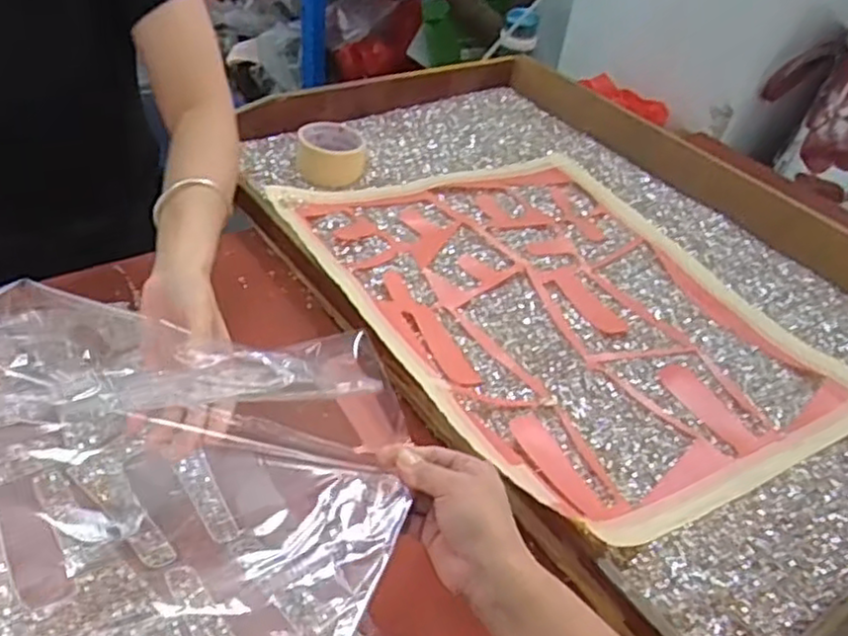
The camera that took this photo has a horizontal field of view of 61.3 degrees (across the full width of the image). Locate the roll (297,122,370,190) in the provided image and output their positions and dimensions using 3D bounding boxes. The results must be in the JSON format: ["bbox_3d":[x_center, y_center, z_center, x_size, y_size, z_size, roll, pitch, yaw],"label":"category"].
[{"bbox_3d":[-0.121,-0.225,0.963,0.094,0.048,0.112,-3,42,-12],"label":"roll"}]

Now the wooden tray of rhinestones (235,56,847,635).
[{"bbox_3d":[0.192,-0.094,0.873,0.650,0.080,0.887,-22,49,-30],"label":"wooden tray of rhinestones"}]

